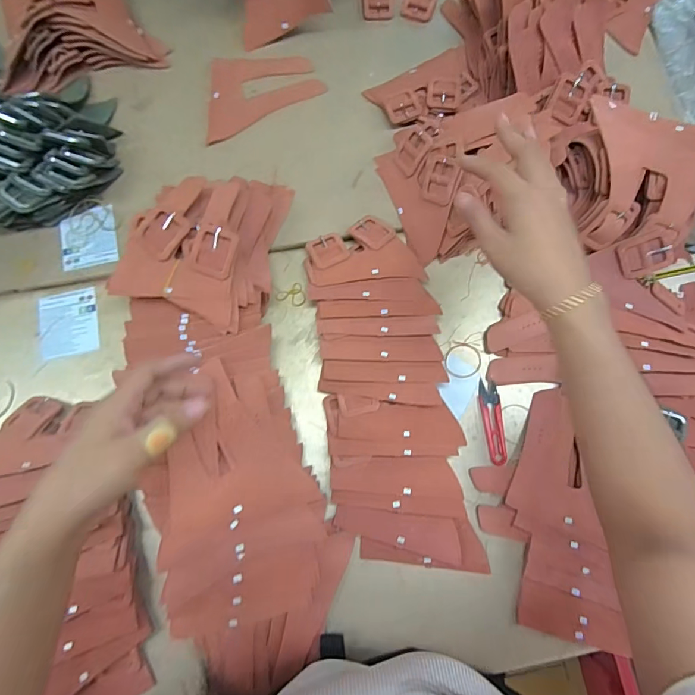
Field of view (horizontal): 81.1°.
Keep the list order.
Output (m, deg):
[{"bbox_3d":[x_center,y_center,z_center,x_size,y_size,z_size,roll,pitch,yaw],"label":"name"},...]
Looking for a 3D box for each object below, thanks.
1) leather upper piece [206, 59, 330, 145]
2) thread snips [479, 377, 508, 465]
[{"bbox_3d":[-0.133,-0.378,0.590,0.179,0.009,0.118,-23,77,-5],"label":"leather upper piece"},{"bbox_3d":[0.177,0.090,0.493,0.023,0.007,0.100,-6,76,-1],"label":"thread snips"}]

